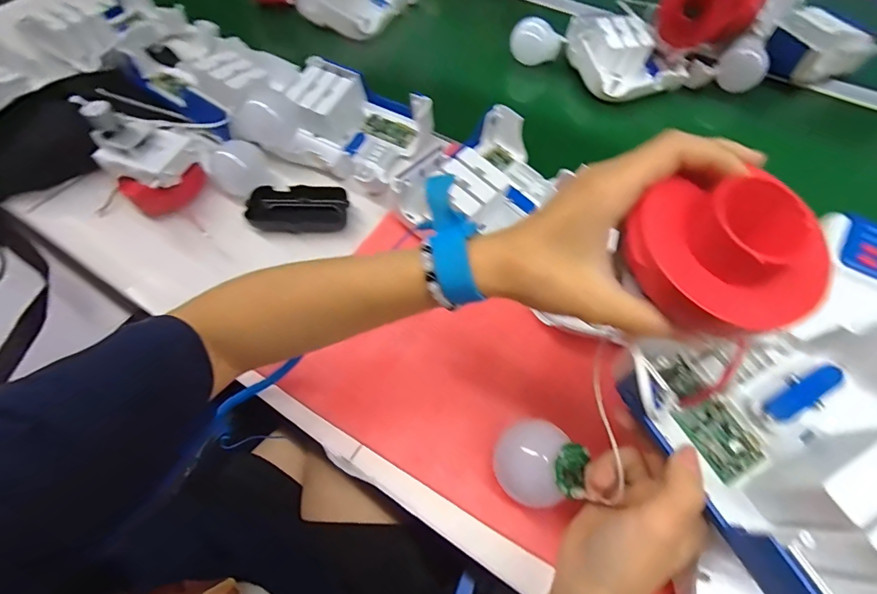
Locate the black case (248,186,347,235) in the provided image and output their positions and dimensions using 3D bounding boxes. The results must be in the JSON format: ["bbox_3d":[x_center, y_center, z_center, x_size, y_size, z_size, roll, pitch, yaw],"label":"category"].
[{"bbox_3d":[-0.157,-0.101,0.486,0.106,0.029,0.054,-5,58,-2],"label":"black case"}]

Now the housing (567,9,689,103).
[{"bbox_3d":[0.274,-0.358,0.619,0.133,0.060,0.139,-16,59,-9],"label":"housing"}]

